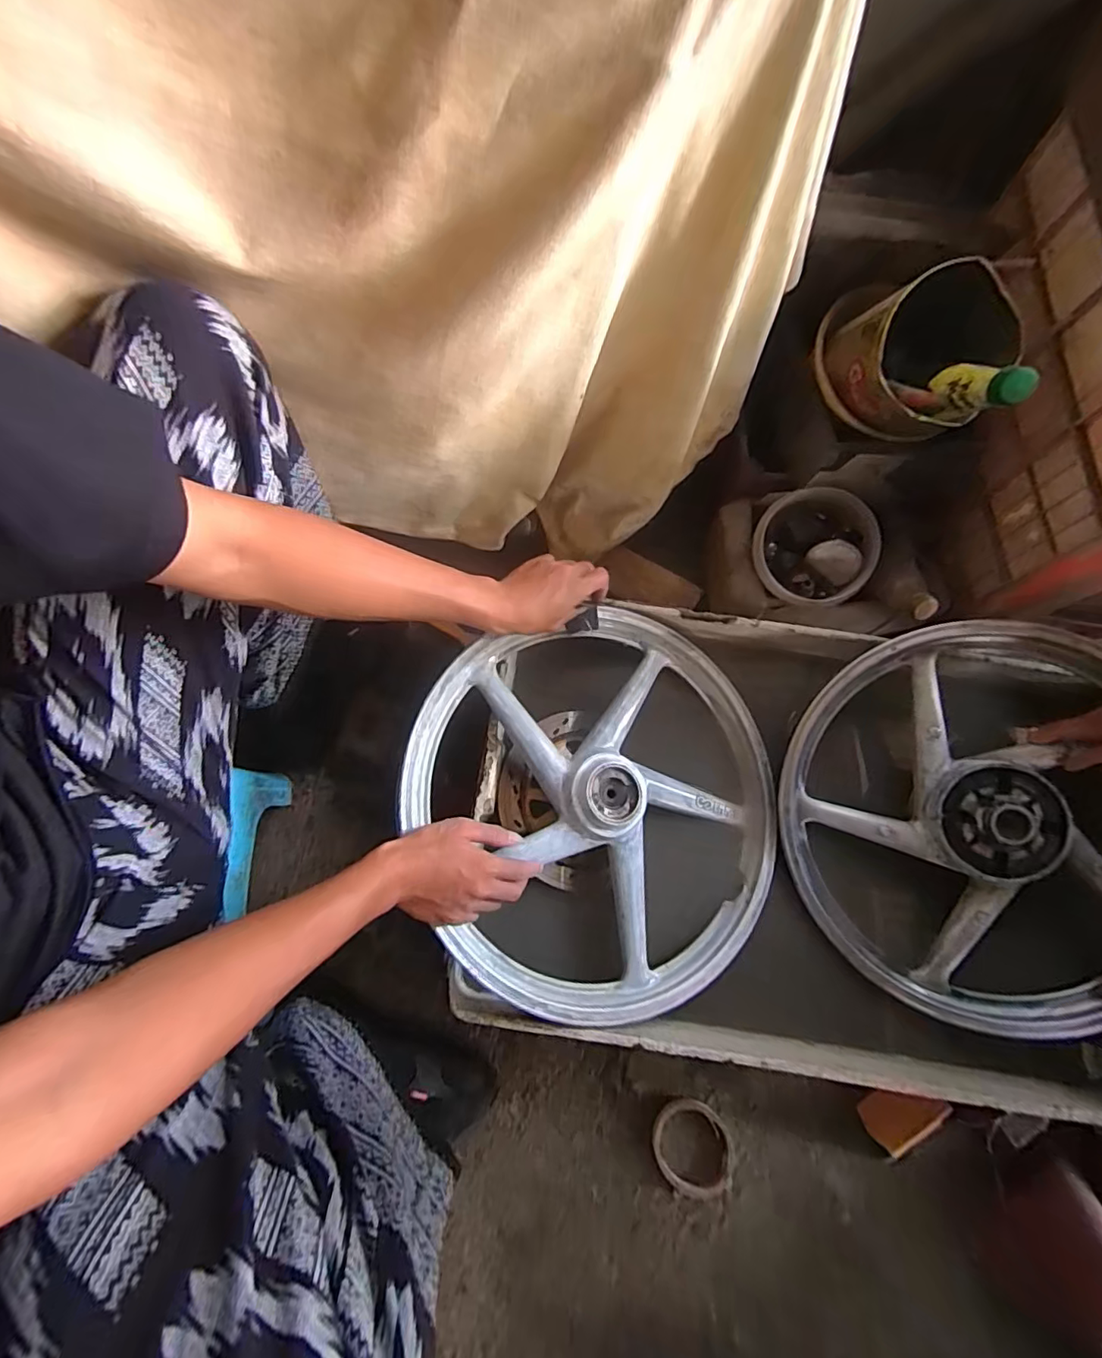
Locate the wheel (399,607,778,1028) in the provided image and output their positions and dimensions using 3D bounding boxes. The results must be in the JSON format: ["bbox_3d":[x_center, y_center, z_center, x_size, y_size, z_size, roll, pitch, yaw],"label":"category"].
[{"bbox_3d":[0.064,0.141,0.638,0.443,0.100,0.443,6,72,-17],"label":"wheel"}]

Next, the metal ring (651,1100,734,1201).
[{"bbox_3d":[0.155,0.513,0.590,0.086,0.017,0.089,0,74,-1],"label":"metal ring"}]

